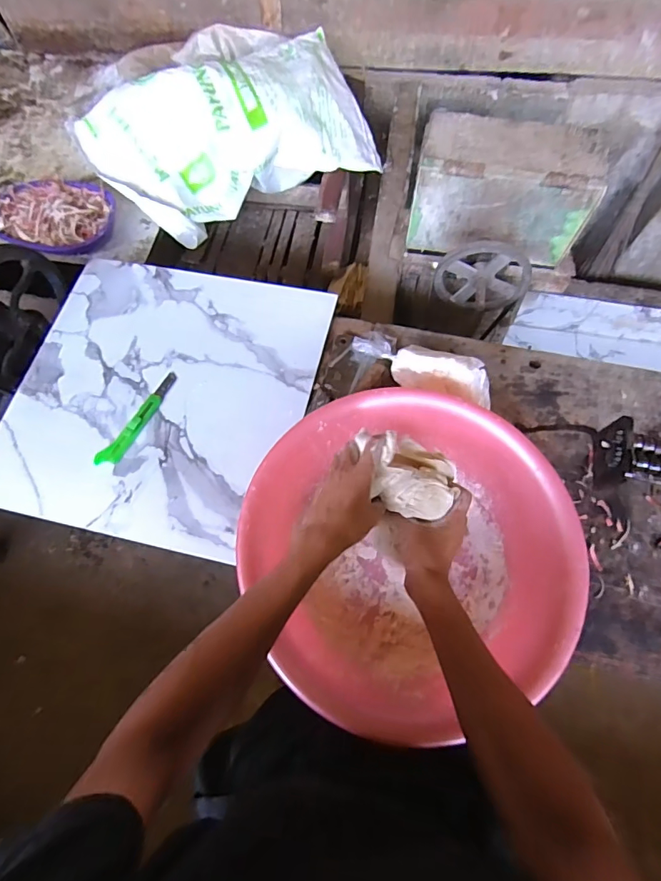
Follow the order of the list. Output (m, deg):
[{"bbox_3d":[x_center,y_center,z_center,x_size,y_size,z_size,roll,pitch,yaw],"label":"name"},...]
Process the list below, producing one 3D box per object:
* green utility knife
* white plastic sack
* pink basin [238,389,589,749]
[{"bbox_3d":[-0.309,-0.035,0.755,0.030,0.008,0.186,30,72,12],"label":"green utility knife"},{"bbox_3d":[-0.238,-0.773,1.174,0.687,0.224,0.434,-31,71,-11],"label":"white plastic sack"},{"bbox_3d":[0.098,0.132,0.621,0.398,0.117,0.377,0,68,1],"label":"pink basin"}]

